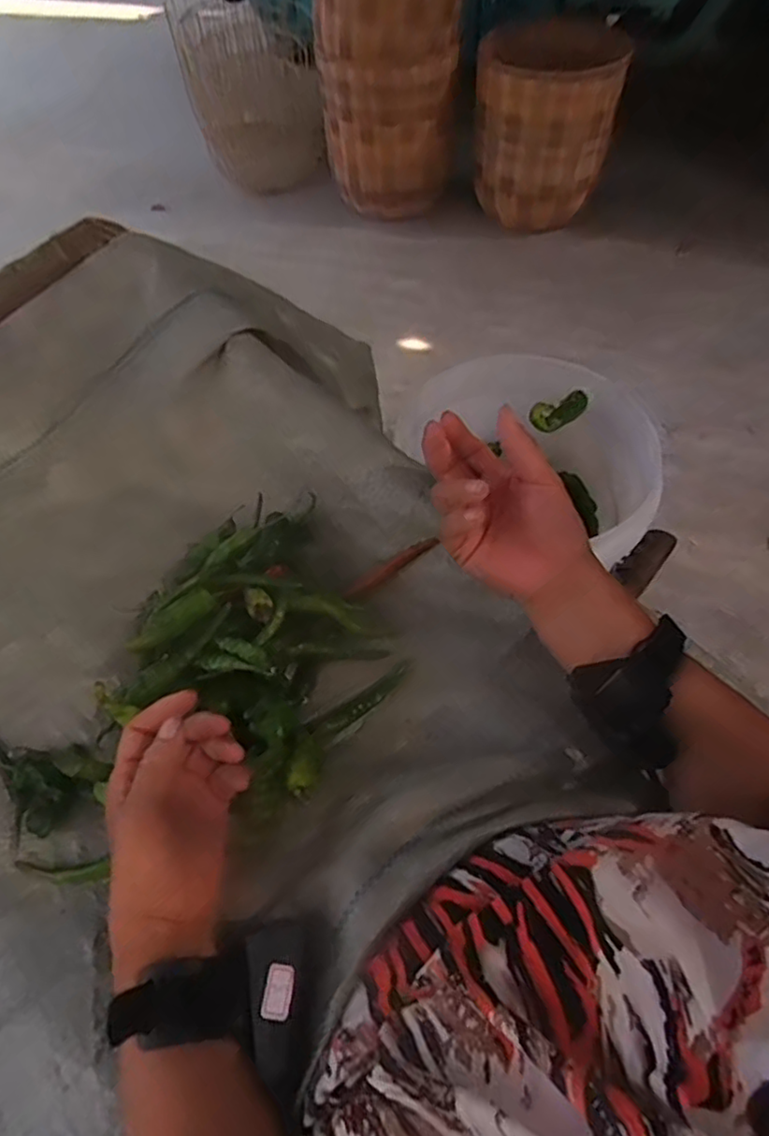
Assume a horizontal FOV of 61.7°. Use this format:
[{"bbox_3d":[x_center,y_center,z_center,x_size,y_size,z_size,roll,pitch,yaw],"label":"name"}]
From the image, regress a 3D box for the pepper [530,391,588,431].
[{"bbox_3d":[0.161,-0.141,0.580,0.073,0.028,0.027,-29,57,-37],"label":"pepper"}]

